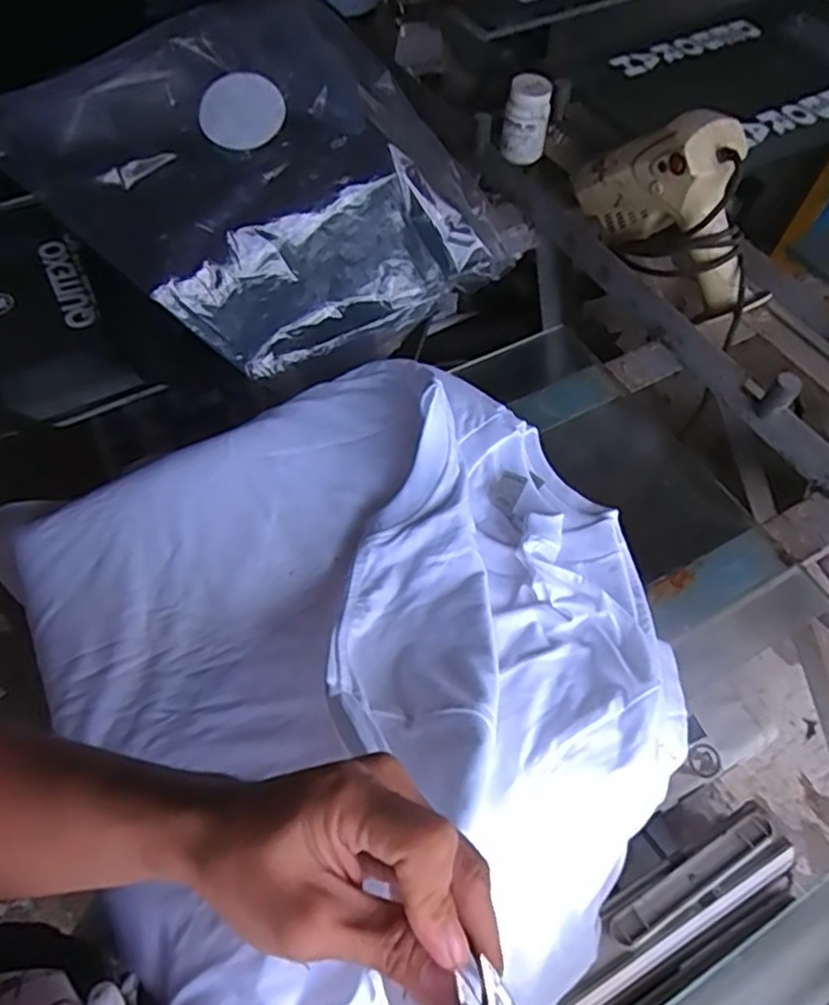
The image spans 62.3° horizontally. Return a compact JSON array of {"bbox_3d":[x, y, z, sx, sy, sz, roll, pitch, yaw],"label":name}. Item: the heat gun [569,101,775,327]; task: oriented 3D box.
[{"bbox_3d":[0.303,-0.354,0.812,0.072,0.190,0.297,-25,60,-15],"label":"heat gun"}]

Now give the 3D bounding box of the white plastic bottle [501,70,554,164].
[{"bbox_3d":[0.165,-0.572,1.029,0.068,0.109,0.057,8,57,5],"label":"white plastic bottle"}]

